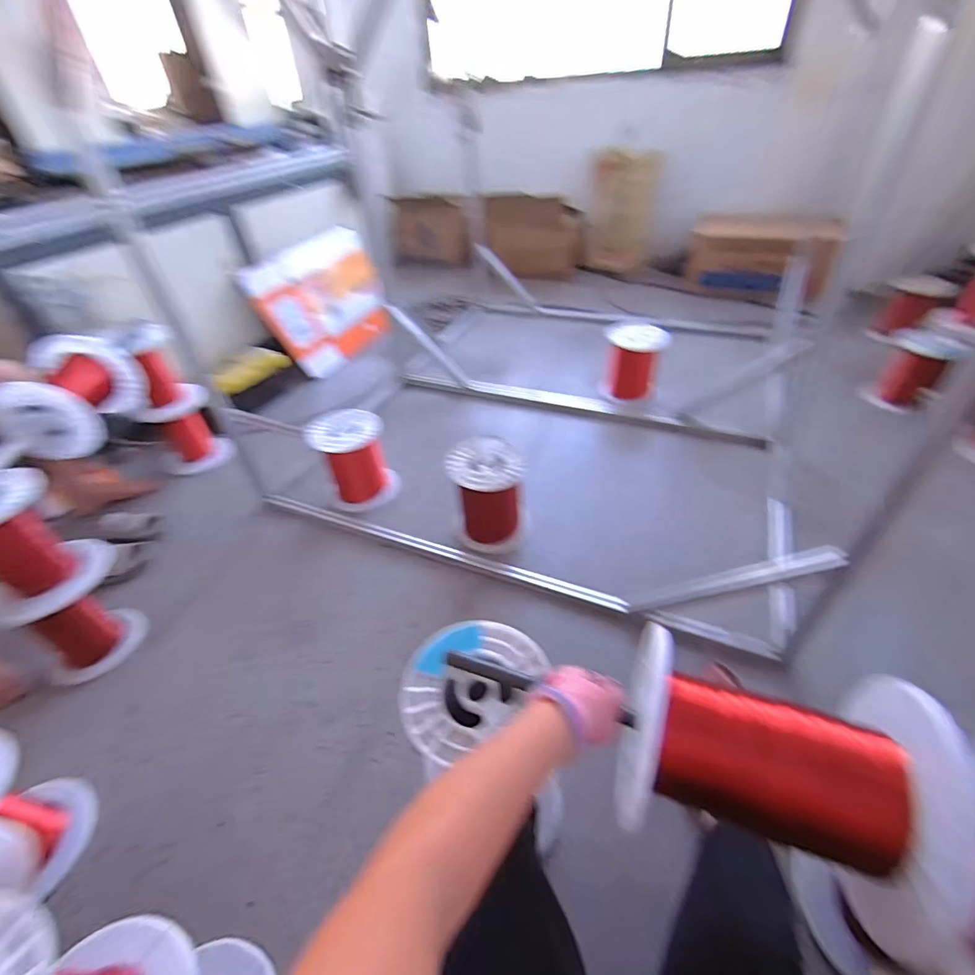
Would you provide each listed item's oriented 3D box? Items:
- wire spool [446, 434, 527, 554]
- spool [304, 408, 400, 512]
[{"bbox_3d":[-0.001,0.016,1.250,0.197,0.223,0.200,-8,42,-5],"label":"wire spool"},{"bbox_3d":[-0.393,-0.086,1.383,0.200,0.230,0.199,-3,41,2],"label":"spool"}]

